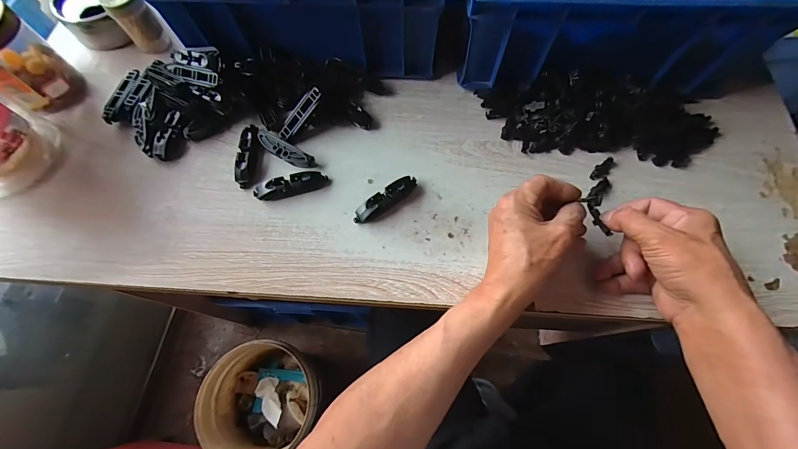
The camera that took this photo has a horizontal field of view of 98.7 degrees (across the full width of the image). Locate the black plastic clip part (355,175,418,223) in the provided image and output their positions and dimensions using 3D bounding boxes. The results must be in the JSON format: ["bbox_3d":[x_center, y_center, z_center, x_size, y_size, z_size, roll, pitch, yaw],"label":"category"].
[{"bbox_3d":[-0.015,-0.028,0.386,0.081,0.018,0.019,-33,71,-12],"label":"black plastic clip part"}]

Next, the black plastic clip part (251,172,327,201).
[{"bbox_3d":[-0.124,-0.045,0.393,0.081,0.017,0.020,-11,68,-4],"label":"black plastic clip part"}]

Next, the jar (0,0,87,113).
[{"bbox_3d":[-0.452,-0.195,0.409,0.074,0.120,0.072,0,68,1],"label":"jar"}]

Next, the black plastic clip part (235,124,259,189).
[{"bbox_3d":[-0.183,-0.085,0.407,0.017,0.014,0.083,2,68,2],"label":"black plastic clip part"}]

